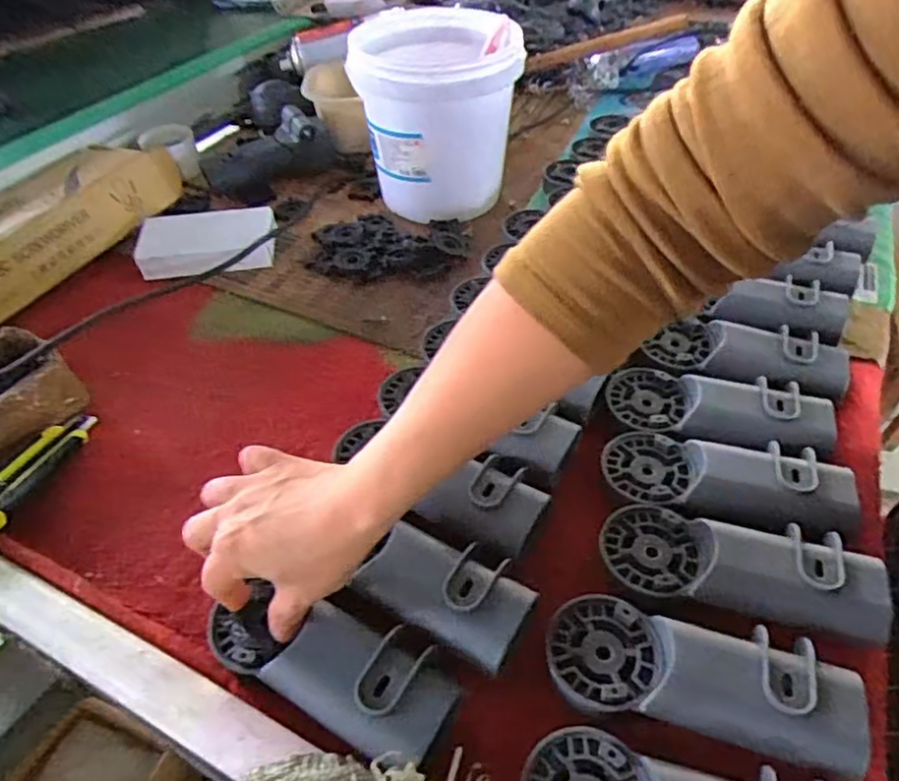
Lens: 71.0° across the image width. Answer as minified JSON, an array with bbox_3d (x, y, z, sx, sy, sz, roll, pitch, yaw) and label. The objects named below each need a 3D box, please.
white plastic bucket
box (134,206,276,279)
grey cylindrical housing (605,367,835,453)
[{"bbox_3d":[-0.014,-0.302,0.705,0.172,0.168,0.169,-3,47,-1],"label":"white plastic bucket"},{"bbox_3d":[-0.255,-0.156,0.666,0.141,0.037,0.069,-12,48,-10],"label":"box"},{"bbox_3d":[0.205,0.014,0.487,0.159,0.041,0.061,12,48,12],"label":"grey cylindrical housing"}]

